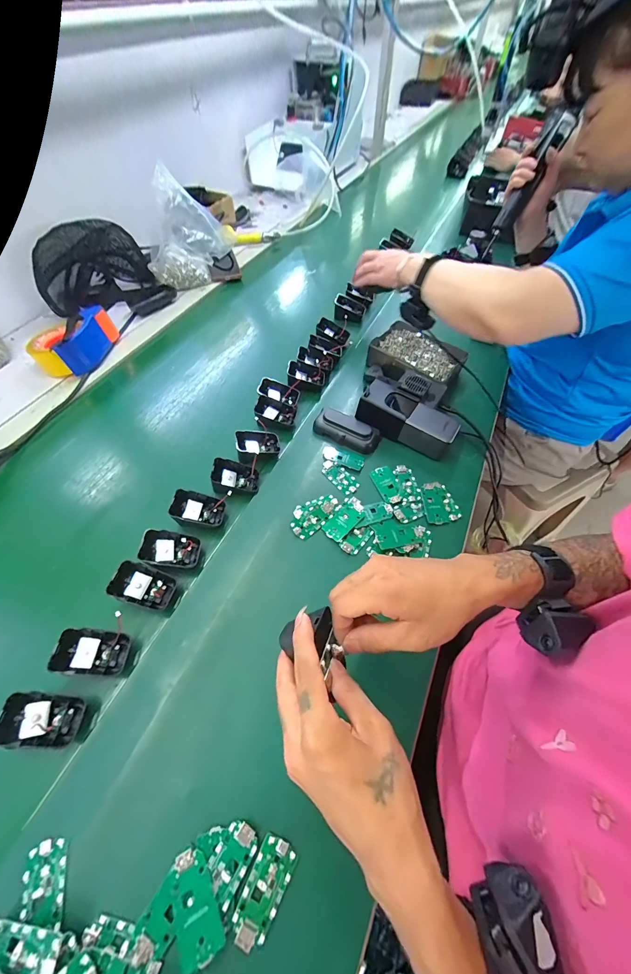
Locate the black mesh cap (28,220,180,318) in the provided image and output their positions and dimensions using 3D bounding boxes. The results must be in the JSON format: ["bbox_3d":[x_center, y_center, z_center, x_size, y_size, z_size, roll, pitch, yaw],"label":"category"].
[{"bbox_3d":[-0.457,-0.486,0.758,0.249,0.138,0.180,-8,56,-6],"label":"black mesh cap"}]

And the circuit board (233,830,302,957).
[{"bbox_3d":[-0.042,0.334,0.285,0.032,0.009,0.063,24,59,15],"label":"circuit board"}]

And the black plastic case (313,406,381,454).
[{"bbox_3d":[0.051,-0.095,0.559,0.106,0.029,0.049,25,59,16],"label":"black plastic case"}]

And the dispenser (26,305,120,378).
[{"bbox_3d":[-0.460,-0.276,0.654,0.098,0.066,0.148,15,57,10],"label":"dispenser"}]

